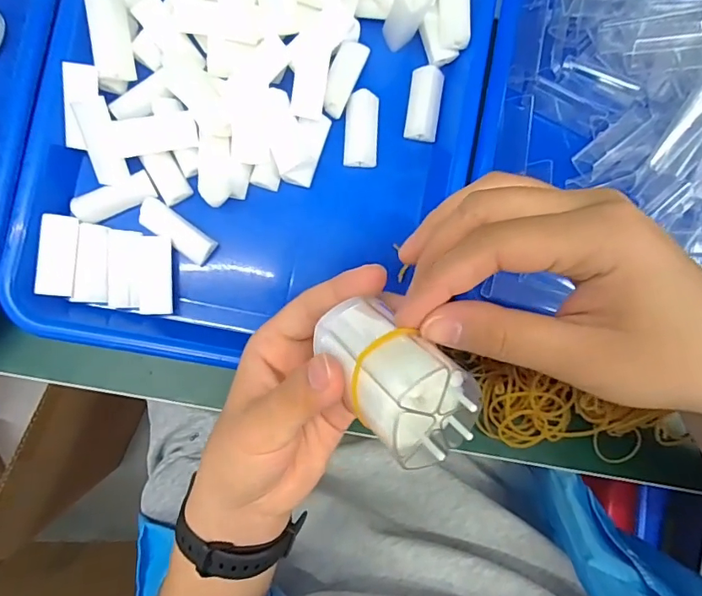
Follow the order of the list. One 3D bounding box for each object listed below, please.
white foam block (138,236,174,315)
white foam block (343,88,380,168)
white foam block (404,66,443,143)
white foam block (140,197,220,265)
[{"bbox_3d":[-0.115,-0.014,0.286,0.019,0.009,0.047,-3,87,-8],"label":"white foam block"},{"bbox_3d":[0.007,-0.108,0.310,0.022,0.008,0.047,3,87,-8],"label":"white foam block"},{"bbox_3d":[0.049,-0.128,0.318,0.021,0.009,0.048,9,86,-8],"label":"white foam block"},{"bbox_3d":[-0.105,-0.040,0.291,0.046,0.011,0.017,36,83,-5],"label":"white foam block"}]

